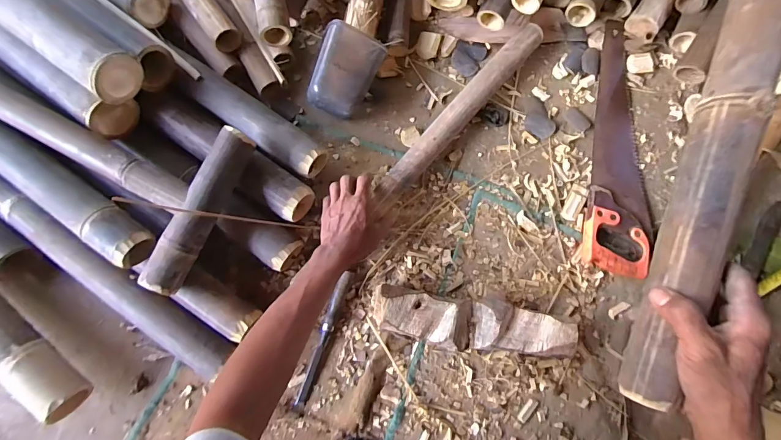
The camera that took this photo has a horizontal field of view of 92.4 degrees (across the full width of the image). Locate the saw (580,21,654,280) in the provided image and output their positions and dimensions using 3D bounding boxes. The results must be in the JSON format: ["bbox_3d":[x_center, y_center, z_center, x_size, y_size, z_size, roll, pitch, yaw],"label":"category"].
[{"bbox_3d":[0.451,-0.145,0.718,0.118,0.031,0.500,11,80,1],"label":"saw"}]

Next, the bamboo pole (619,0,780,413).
[{"bbox_3d":[0.330,-0.135,0.353,0.048,0.042,0.633,16,90,2],"label":"bamboo pole"}]

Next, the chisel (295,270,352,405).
[{"bbox_3d":[-0.116,0.204,0.650,0.019,0.024,0.234,19,81,2],"label":"chisel"}]

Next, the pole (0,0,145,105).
[{"bbox_3d":[-0.609,-0.355,0.580,0.502,0.072,0.082,36,82,5],"label":"pole"}]

